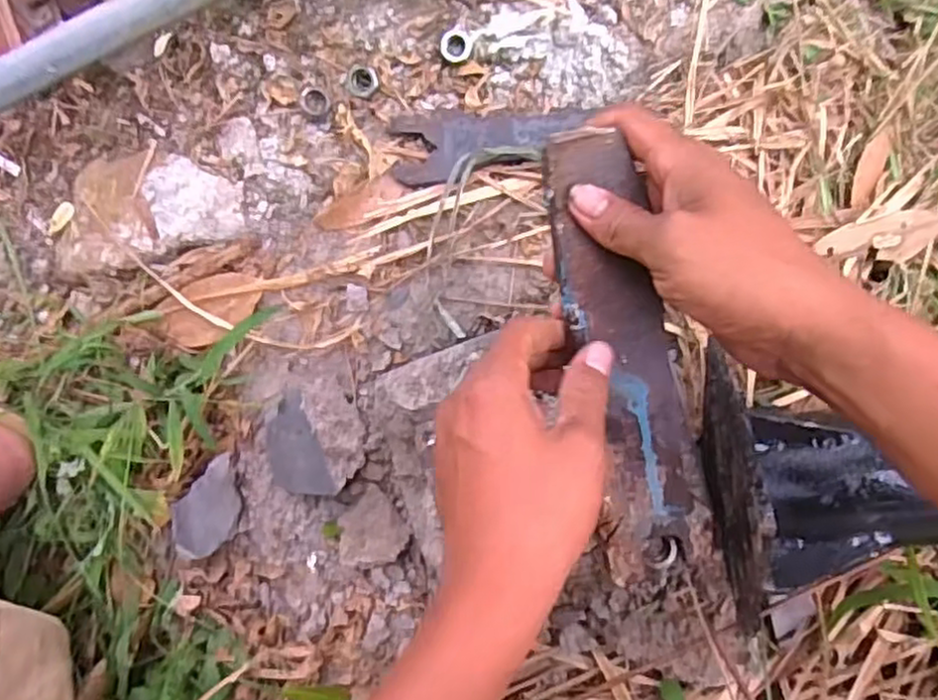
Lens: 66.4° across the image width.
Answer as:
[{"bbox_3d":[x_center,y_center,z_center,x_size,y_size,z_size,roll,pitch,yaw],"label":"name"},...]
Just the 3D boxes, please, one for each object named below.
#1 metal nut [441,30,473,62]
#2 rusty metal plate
[{"bbox_3d":[-0.009,-0.235,0.557,0.025,0.013,0.022,-10,92,5],"label":"metal nut"},{"bbox_3d":[0.079,-0.004,0.367,0.048,0.013,0.212,-15,108,5],"label":"rusty metal plate"}]

